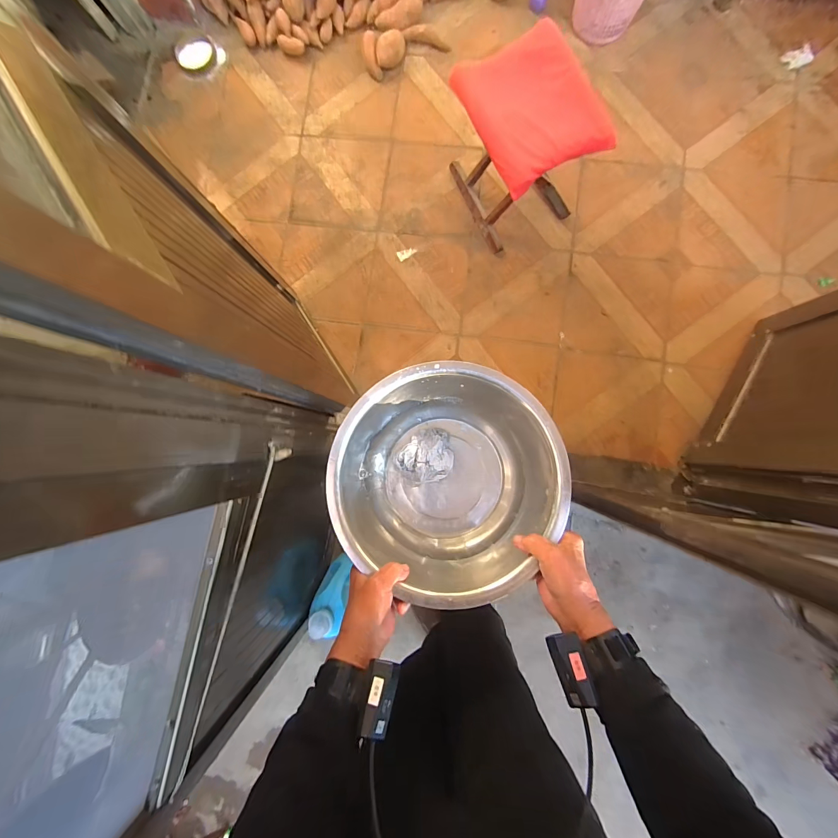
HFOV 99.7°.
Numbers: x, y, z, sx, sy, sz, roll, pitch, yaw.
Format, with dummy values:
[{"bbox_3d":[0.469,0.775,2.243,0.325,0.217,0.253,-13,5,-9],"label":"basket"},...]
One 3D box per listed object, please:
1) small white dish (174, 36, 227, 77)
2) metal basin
[{"bbox_3d":[-0.751,-1.247,1.205,0.148,0.022,0.131,-32,85,2],"label":"small white dish"},{"bbox_3d":[0.046,0.089,0.558,0.330,0.125,0.328,38,90,5],"label":"metal basin"}]

